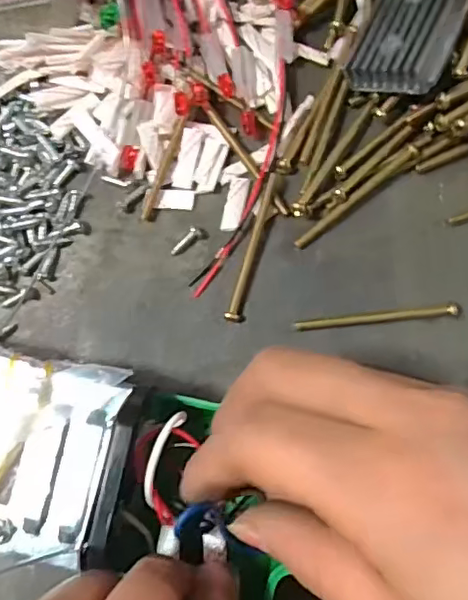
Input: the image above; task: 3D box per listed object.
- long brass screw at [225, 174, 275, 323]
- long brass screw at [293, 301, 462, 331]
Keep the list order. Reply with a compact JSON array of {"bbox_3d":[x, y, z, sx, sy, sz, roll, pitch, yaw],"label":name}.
[{"bbox_3d":[0.007,-0.019,0.213,0.006,0.006,0.056,16,82,5],"label":"long brass screw"},{"bbox_3d":[0.053,0.006,0.208,0.060,0.007,0.005,-8,81,2],"label":"long brass screw"}]

